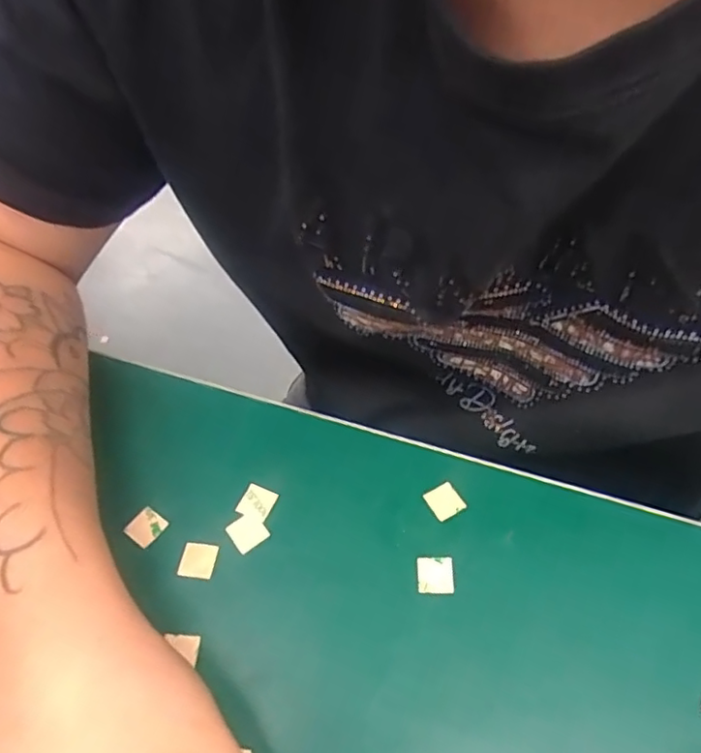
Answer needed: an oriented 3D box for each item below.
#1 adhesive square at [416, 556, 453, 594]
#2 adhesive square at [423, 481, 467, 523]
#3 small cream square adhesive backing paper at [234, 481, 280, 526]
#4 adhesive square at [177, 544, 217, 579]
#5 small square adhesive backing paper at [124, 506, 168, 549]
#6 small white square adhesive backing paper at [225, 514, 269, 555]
[{"bbox_3d":[0.037,0.087,0.264,0.016,0.004,0.016,-1,54,3],"label":"adhesive square"},{"bbox_3d":[0.045,0.059,0.285,0.015,0.004,0.016,-26,57,-15],"label":"adhesive square"},{"bbox_3d":[-0.045,0.060,0.287,0.017,0.004,0.016,18,57,16],"label":"small cream square adhesive backing paper"},{"bbox_3d":[-0.070,0.083,0.271,0.015,0.004,0.015,6,55,7],"label":"adhesive square"},{"bbox_3d":[-0.097,0.071,0.283,0.015,0.004,0.015,29,61,22],"label":"small square adhesive backing paper"},{"bbox_3d":[-0.048,0.072,0.279,0.015,0.004,0.016,-33,59,-19],"label":"small white square adhesive backing paper"}]

